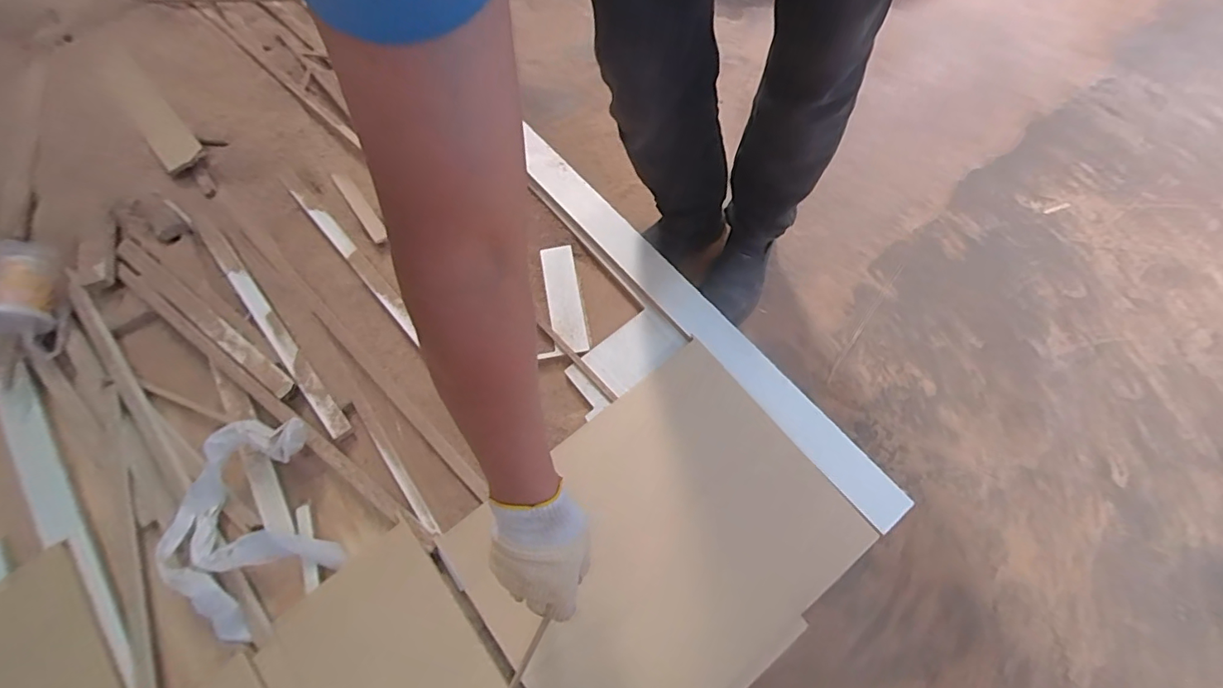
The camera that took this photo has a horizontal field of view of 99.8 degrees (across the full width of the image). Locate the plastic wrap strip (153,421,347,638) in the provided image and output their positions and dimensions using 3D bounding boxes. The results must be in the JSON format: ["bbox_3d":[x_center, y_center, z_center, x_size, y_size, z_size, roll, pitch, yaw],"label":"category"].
[{"bbox_3d":[-0.485,0.238,0.671,0.192,0.074,0.253,-18,69,-6],"label":"plastic wrap strip"}]

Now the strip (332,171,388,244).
[{"bbox_3d":[-0.435,-0.237,0.884,0.025,0.015,0.166,-35,71,-12],"label":"strip"}]

